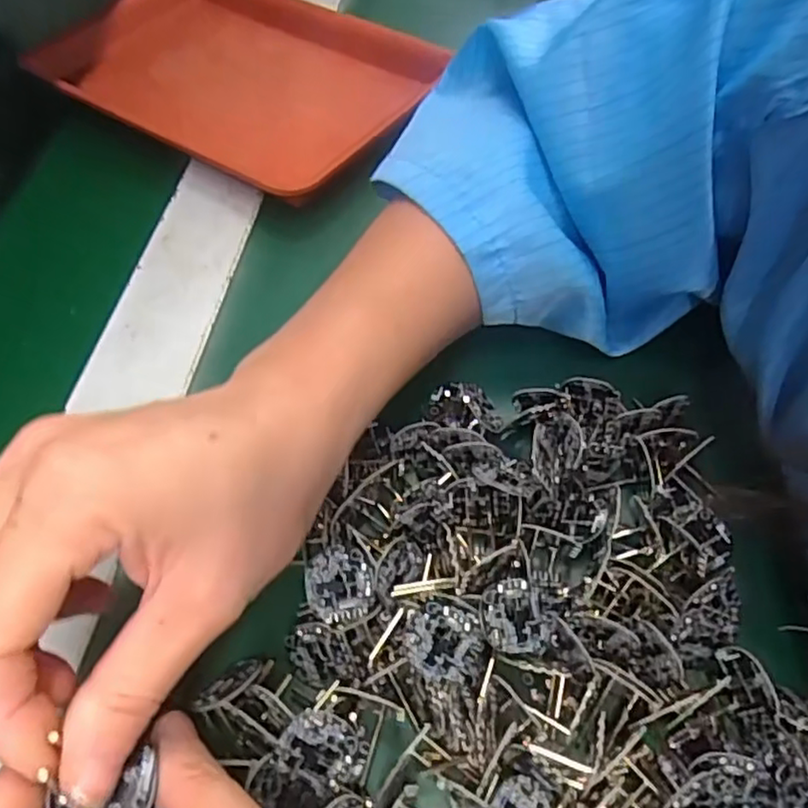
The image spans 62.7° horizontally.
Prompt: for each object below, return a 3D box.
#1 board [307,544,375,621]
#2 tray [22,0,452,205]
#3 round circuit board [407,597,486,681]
[{"bbox_3d":[-0.021,0.059,0.218,0.022,0.004,0.023,3,77,-11],"label":"board"},{"bbox_3d":[-0.106,-0.205,0.405,0.238,0.028,0.158,28,60,18],"label":"tray"},{"bbox_3d":[0.013,0.073,0.206,0.024,0.005,0.023,0,56,0],"label":"round circuit board"}]

